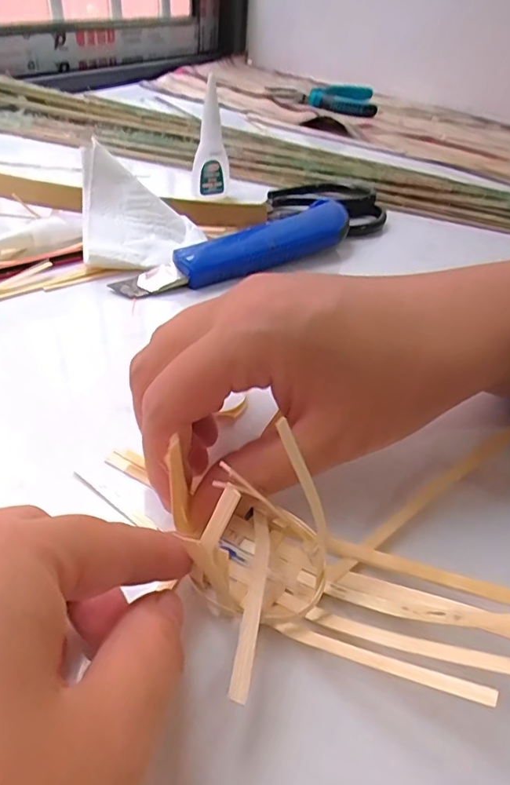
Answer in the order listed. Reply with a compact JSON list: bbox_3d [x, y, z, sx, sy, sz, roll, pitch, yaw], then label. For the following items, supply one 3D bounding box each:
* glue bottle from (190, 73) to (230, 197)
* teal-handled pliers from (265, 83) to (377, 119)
[{"bbox_3d":[-0.034,-0.193,0.392,0.029,0.084,0.013,3,43,-4],"label":"glue bottle"},{"bbox_3d":[0.091,-0.399,0.684,0.146,0.024,0.088,14,43,8],"label":"teal-handled pliers"}]

